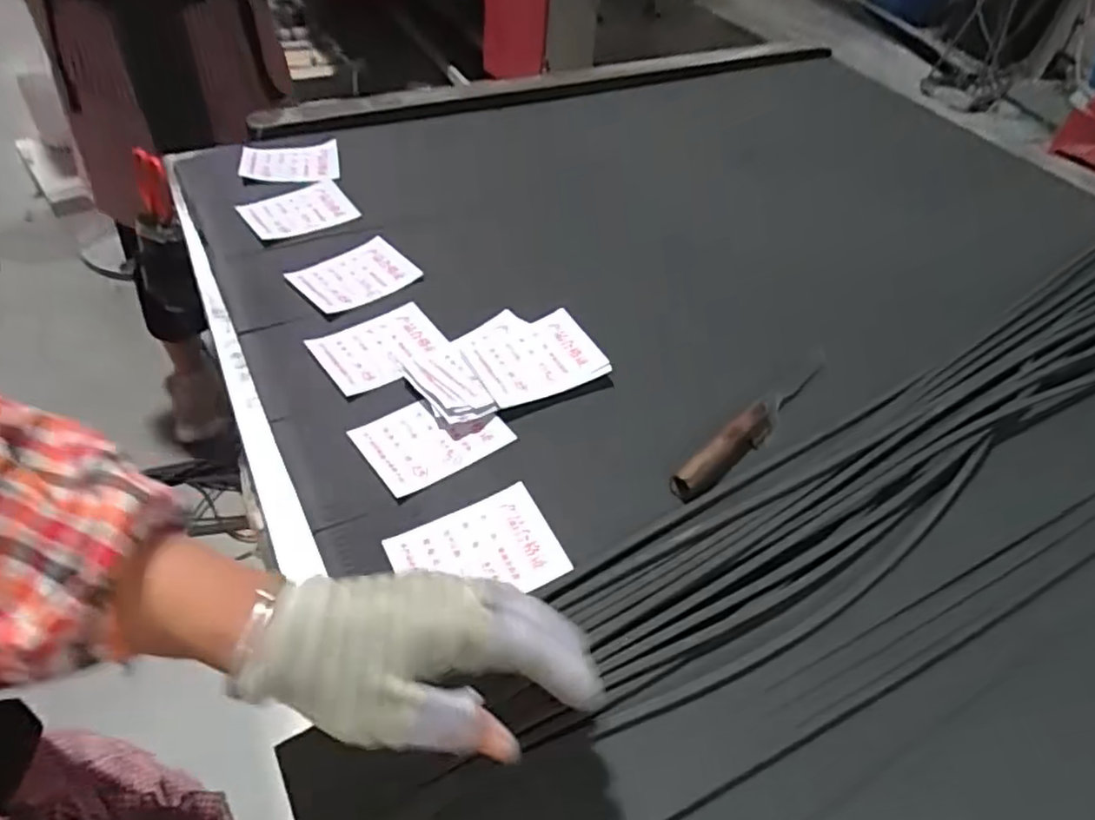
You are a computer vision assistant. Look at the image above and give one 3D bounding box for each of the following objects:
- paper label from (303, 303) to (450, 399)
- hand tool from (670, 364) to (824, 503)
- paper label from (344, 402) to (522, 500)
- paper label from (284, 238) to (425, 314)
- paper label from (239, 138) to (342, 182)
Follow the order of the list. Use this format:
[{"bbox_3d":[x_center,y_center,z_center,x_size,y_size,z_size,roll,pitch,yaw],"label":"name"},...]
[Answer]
[{"bbox_3d":[-0.139,-0.053,0.574,0.103,0.010,0.076,-27,57,-30],"label":"paper label"},{"bbox_3d":[0.166,0.009,0.532,0.190,0.021,0.025,-35,62,-28],"label":"hand tool"},{"bbox_3d":[-0.087,0.020,0.512,0.102,0.009,0.068,-29,59,-25],"label":"paper label"},{"bbox_3d":[-0.181,-0.126,0.636,0.097,0.011,0.069,-33,61,-27],"label":"paper label"},{"bbox_3d":[-0.287,-0.278,0.748,0.109,0.027,0.074,-6,52,-9],"label":"paper label"}]

